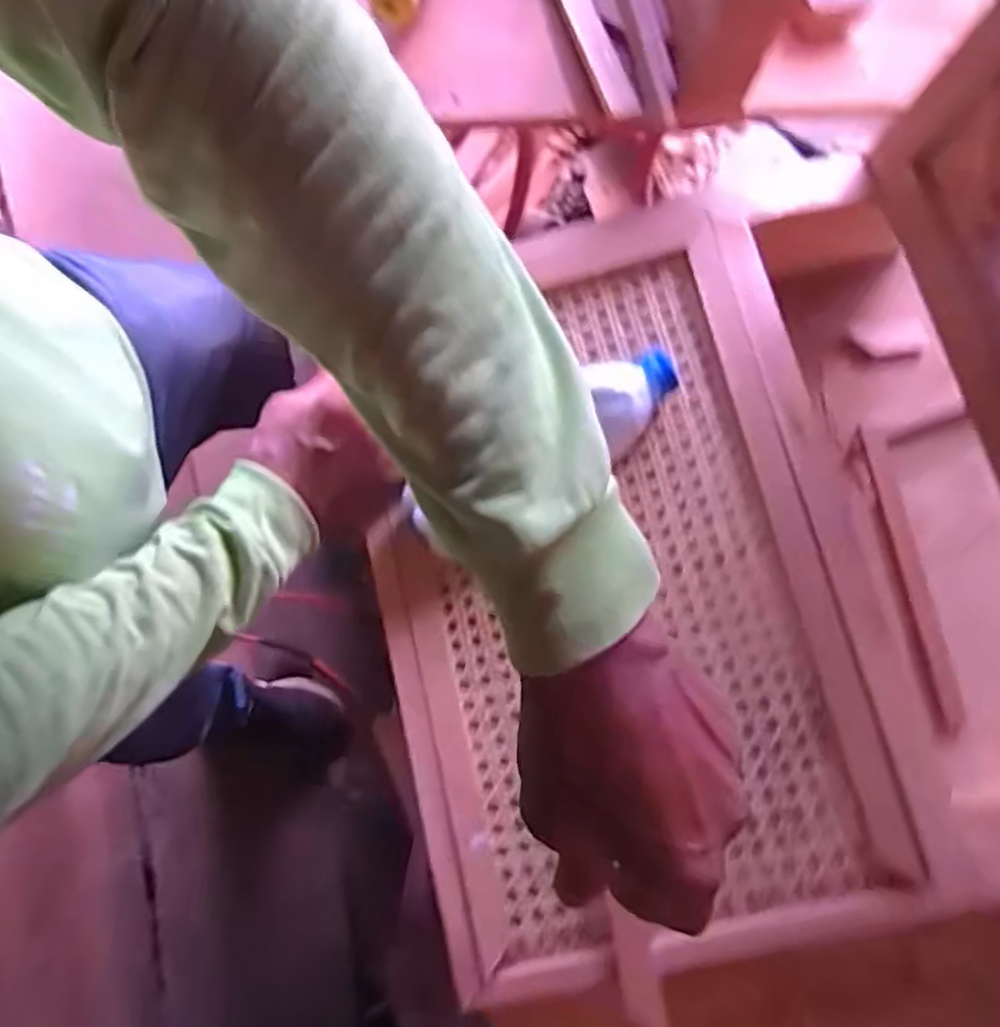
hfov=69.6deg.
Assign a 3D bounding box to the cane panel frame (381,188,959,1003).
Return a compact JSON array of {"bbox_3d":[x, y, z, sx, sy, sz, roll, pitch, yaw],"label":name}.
[{"bbox_3d":[0.073,0.039,0.468,0.314,0.022,0.455,-16,79,4],"label":"cane panel frame"}]

